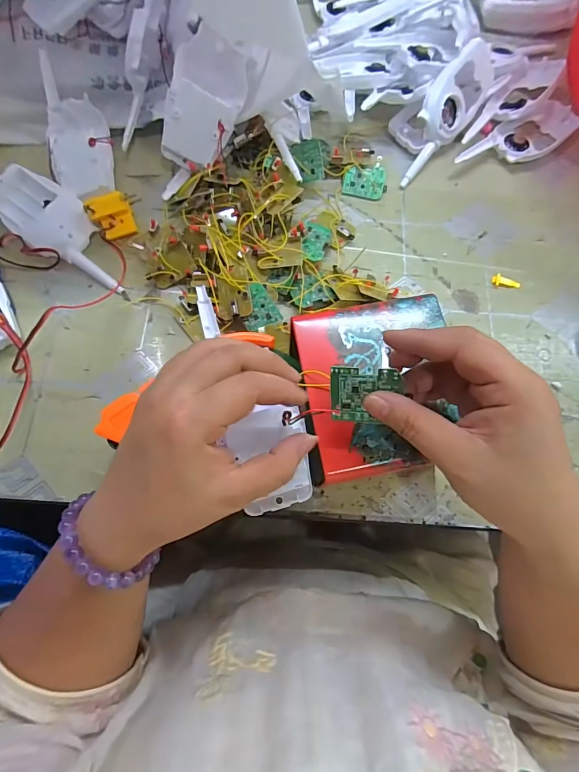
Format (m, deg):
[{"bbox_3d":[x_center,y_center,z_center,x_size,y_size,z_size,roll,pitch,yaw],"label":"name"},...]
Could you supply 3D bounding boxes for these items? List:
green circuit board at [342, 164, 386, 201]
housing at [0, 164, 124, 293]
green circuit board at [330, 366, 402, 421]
[{"bbox_3d":[0.080,-0.219,0.428,0.044,0.004,0.034,8,97,2],"label":"green circuit board"},{"bbox_3d":[-0.221,-0.151,0.388,0.165,0.028,0.062,40,76,10],"label":"housing"},{"bbox_3d":[0.044,0.006,0.231,0.040,0.004,0.032,3,107,17],"label":"green circuit board"}]

